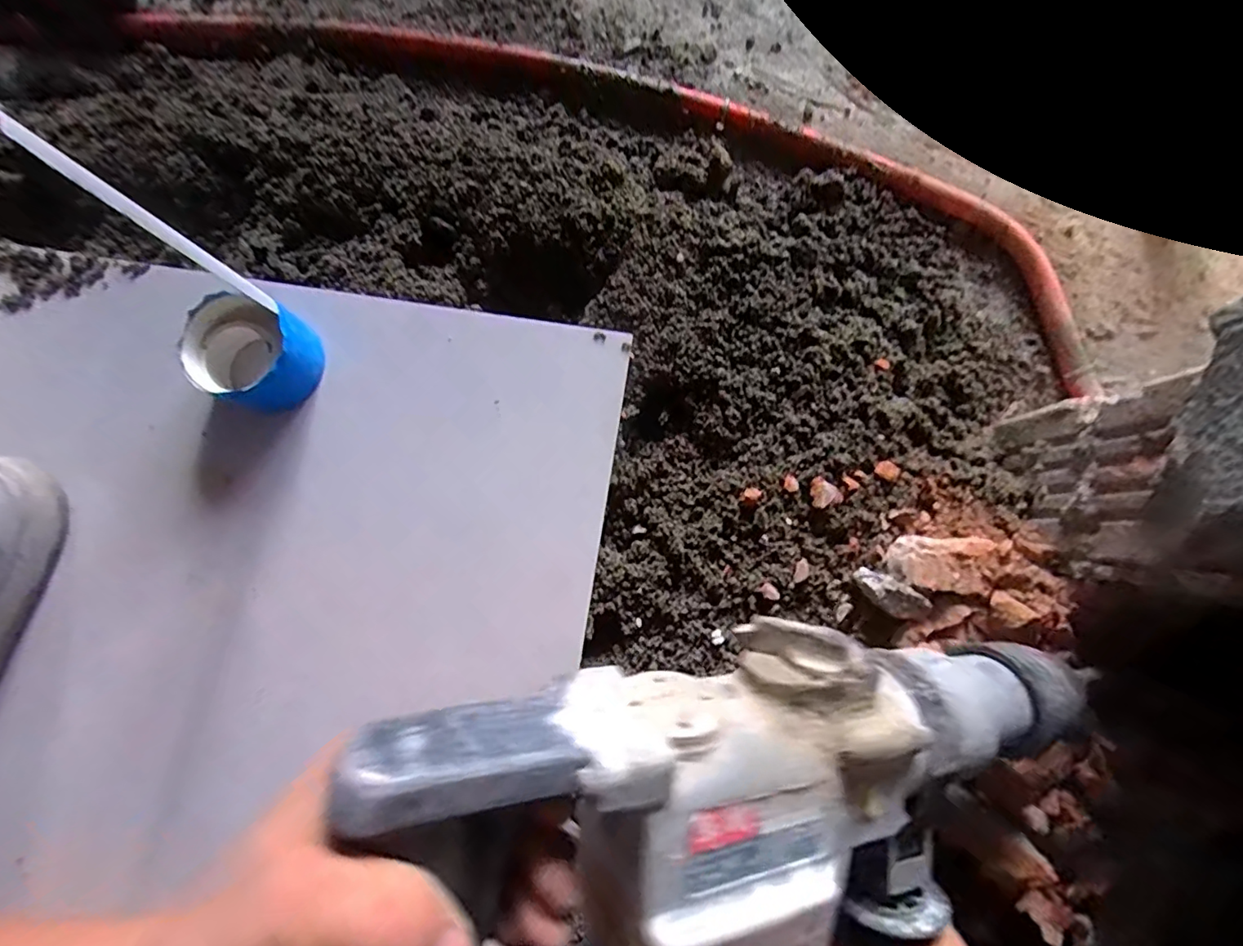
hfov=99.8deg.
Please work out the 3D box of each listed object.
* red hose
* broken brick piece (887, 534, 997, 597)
[{"bbox_3d":[0.000,-0.301,0.472,0.895,0.023,0.146,22,84,4],"label":"red hose"},{"bbox_3d":[0.220,0.063,0.365,0.061,0.022,0.038,8,83,2],"label":"broken brick piece"}]

